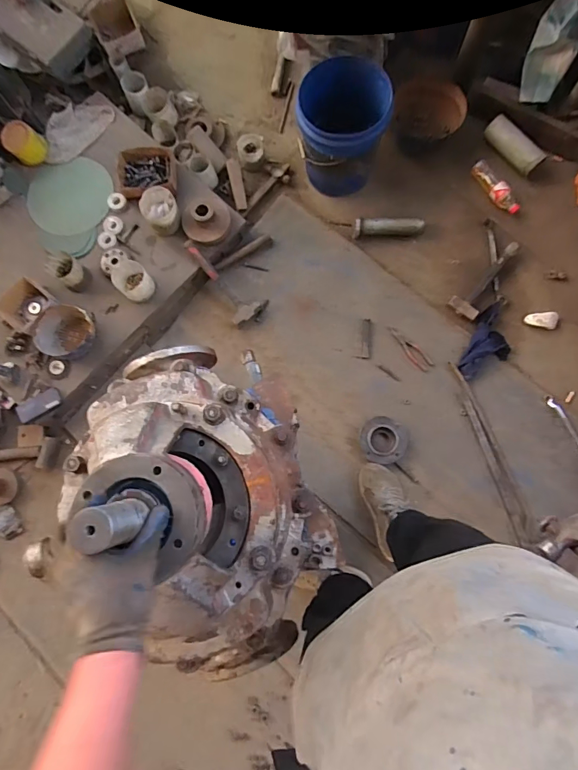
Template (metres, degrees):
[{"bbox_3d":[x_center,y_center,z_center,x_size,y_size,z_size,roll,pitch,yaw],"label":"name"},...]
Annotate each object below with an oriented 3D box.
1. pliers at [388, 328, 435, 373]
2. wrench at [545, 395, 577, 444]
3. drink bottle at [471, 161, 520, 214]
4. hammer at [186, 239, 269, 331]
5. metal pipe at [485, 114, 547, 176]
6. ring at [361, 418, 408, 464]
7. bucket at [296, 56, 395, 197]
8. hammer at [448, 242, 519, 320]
[{"bbox_3d":[0.399,-0.120,1.442,0.054,0.008,0.187,-43,84,-5],"label":"pliers"},{"bbox_3d":[0.911,0.137,1.394,0.043,0.014,0.244,-32,84,-3],"label":"wrench"},{"bbox_3d":[0.726,-0.697,1.505,0.065,0.049,0.228,-31,82,-3],"label":"drink bottle"},{"bbox_3d":[-0.208,-0.358,1.473,0.140,0.099,0.339,-36,82,-4],"label":"hammer"},{"bbox_3d":[0.780,-0.836,1.507,0.071,0.063,0.223,-39,83,-4],"label":"metal pipe"},{"bbox_3d":[0.304,0.178,1.390,0.145,0.052,0.148,0,82,1],"label":"ring"},{"bbox_3d":[0.169,-0.821,1.410,0.274,0.290,0.252,0,82,1],"label":"bucket"},{"bbox_3d":[0.670,-0.361,1.467,0.099,0.037,0.308,38,84,6],"label":"hammer"}]

